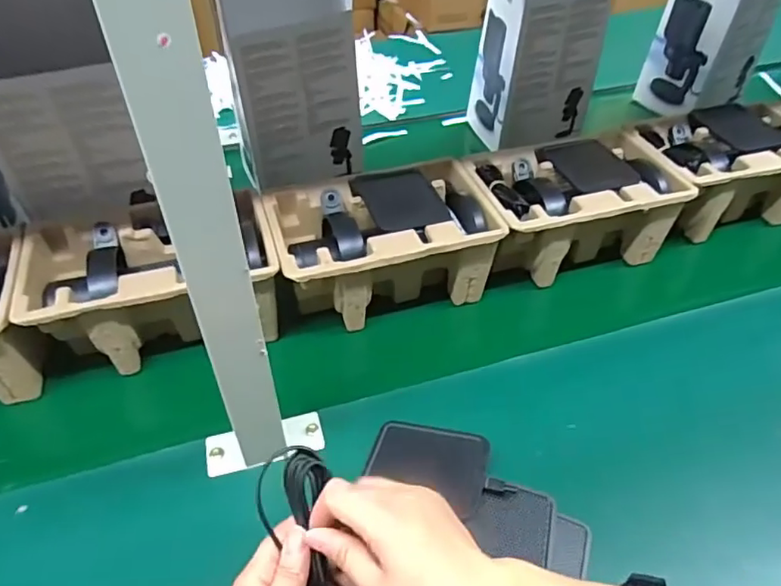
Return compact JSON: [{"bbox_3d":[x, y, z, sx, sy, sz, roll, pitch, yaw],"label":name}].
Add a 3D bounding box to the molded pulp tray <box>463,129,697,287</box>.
[{"bbox_3d":[0.210,-0.094,0.687,0.229,0.118,0.143,-15,48,-14],"label":"molded pulp tray"}]

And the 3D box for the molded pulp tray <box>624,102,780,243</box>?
[{"bbox_3d":[0.432,-0.160,0.747,0.237,0.102,0.145,-17,48,-15],"label":"molded pulp tray"}]

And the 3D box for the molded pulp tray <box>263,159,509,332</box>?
[{"bbox_3d":[-0.010,-0.046,0.630,0.223,0.121,0.141,-15,48,-14],"label":"molded pulp tray"}]

